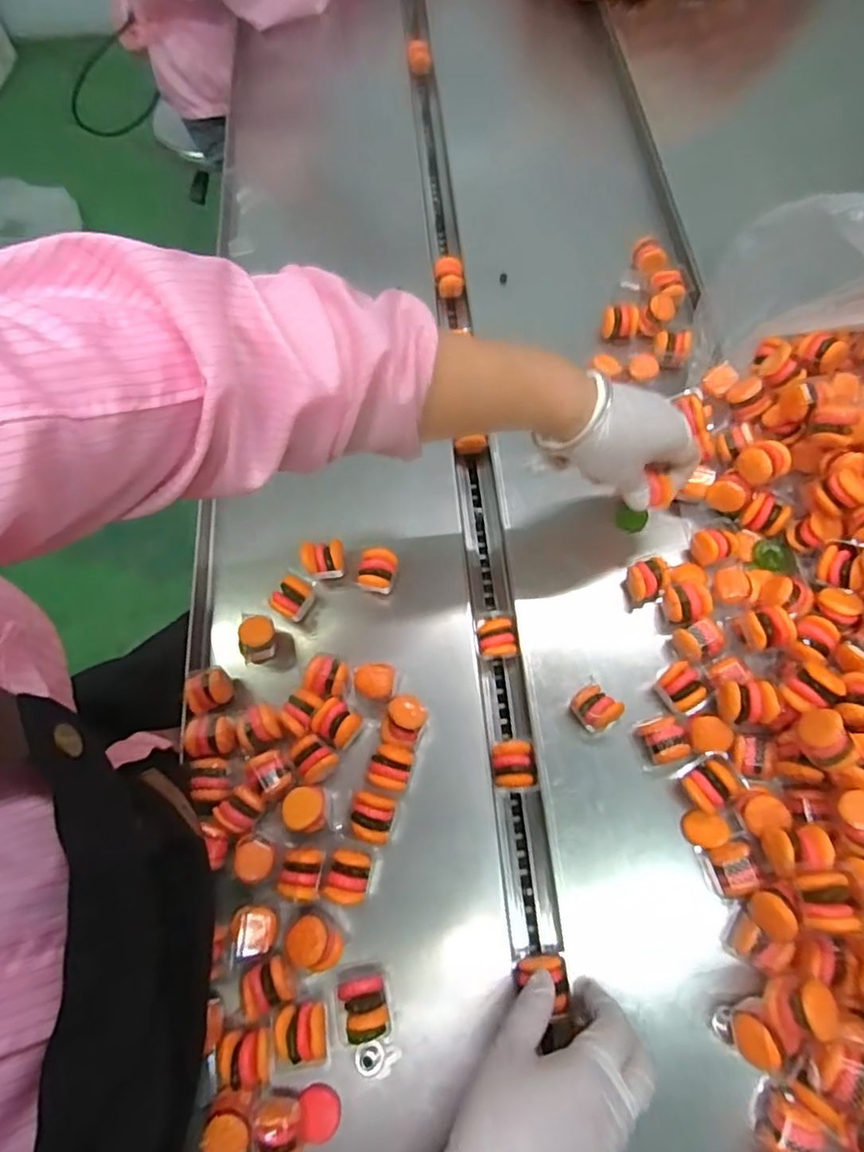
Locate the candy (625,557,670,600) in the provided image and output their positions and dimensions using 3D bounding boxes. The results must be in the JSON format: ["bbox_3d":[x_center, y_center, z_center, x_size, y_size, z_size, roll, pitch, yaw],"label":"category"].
[{"bbox_3d":[0.173,0.005,0.499,0.030,0.034,0.025,-22,64,-8],"label":"candy"}]

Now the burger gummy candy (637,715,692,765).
[{"bbox_3d":[0.172,0.125,0.461,0.028,0.036,0.030,-15,63,-4],"label":"burger gummy candy"}]

